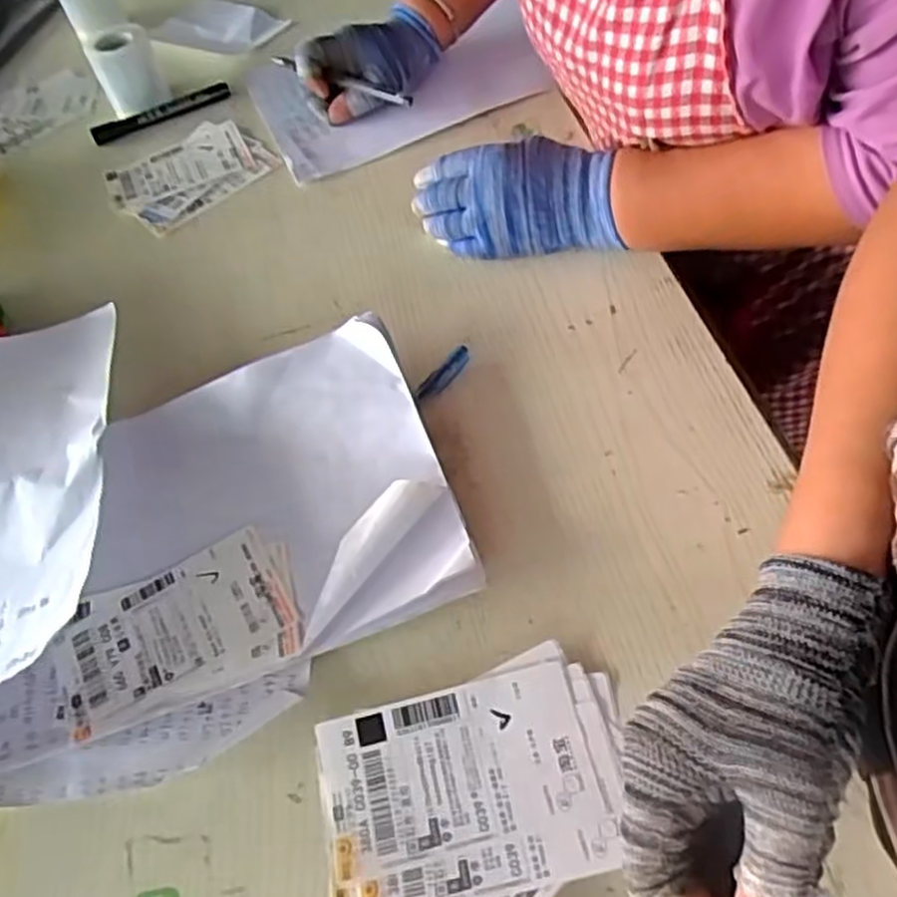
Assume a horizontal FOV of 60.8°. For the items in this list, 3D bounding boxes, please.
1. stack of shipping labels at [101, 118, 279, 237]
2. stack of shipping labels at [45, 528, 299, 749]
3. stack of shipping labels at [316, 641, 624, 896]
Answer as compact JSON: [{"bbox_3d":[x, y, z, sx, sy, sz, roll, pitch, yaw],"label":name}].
[{"bbox_3d":[-0.236,-0.250,0.695,0.135,0.006,0.111,-38,64,-13],"label":"stack of shipping labels"},{"bbox_3d":[-0.153,0.100,0.431,0.132,0.005,0.084,-20,58,-8],"label":"stack of shipping labels"},{"bbox_3d":[0.015,0.166,0.363,0.147,0.012,0.116,-17,58,-6],"label":"stack of shipping labels"}]

